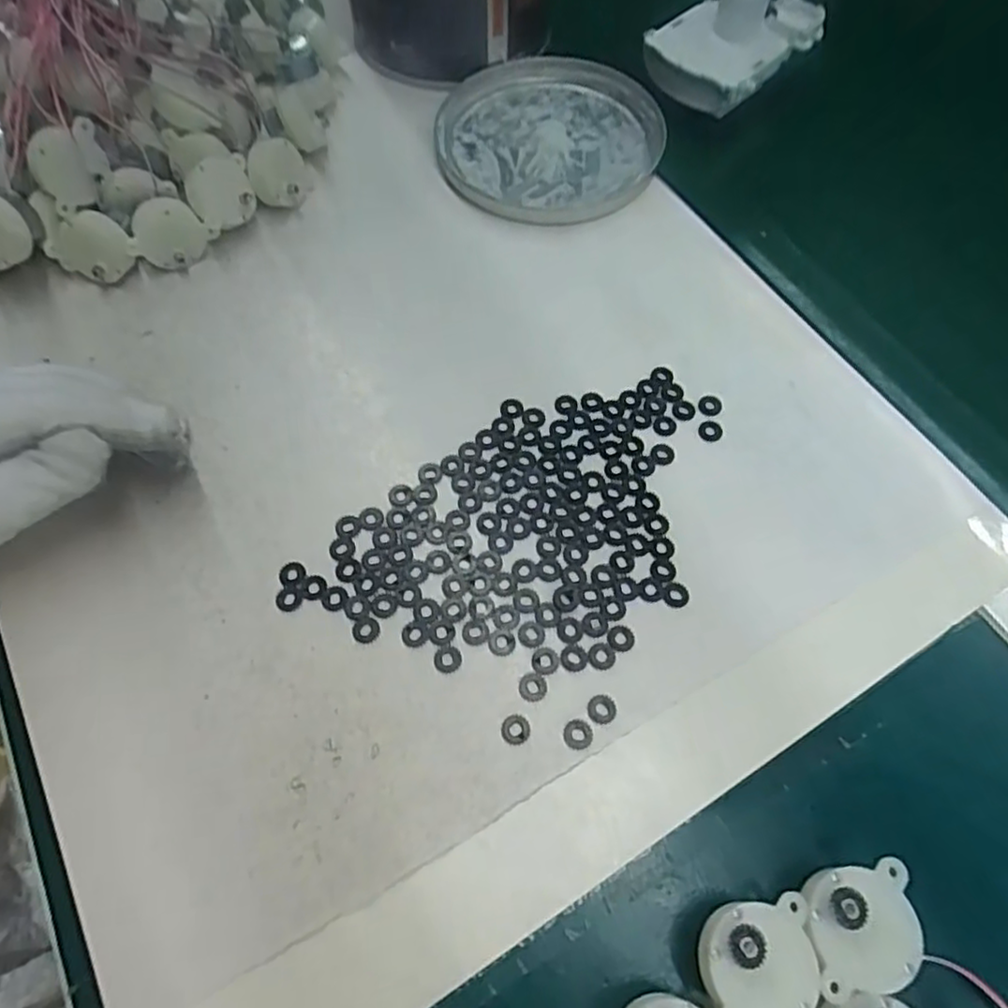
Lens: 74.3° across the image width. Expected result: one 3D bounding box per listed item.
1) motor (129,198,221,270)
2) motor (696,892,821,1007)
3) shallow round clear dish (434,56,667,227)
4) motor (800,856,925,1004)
[{"bbox_3d":[-0.169,-0.136,0.342,0.041,0.036,0.019,-38,69,-18],"label":"motor"},{"bbox_3d":[0.076,0.140,0.204,0.039,0.033,0.032,-10,63,-6],"label":"motor"},{"bbox_3d":[0.028,-0.217,0.396,0.126,0.023,0.131,0,63,0],"label":"shallow round clear dish"},{"bbox_3d":[0.108,0.132,0.209,0.034,0.033,0.032,-7,63,-4],"label":"motor"}]

